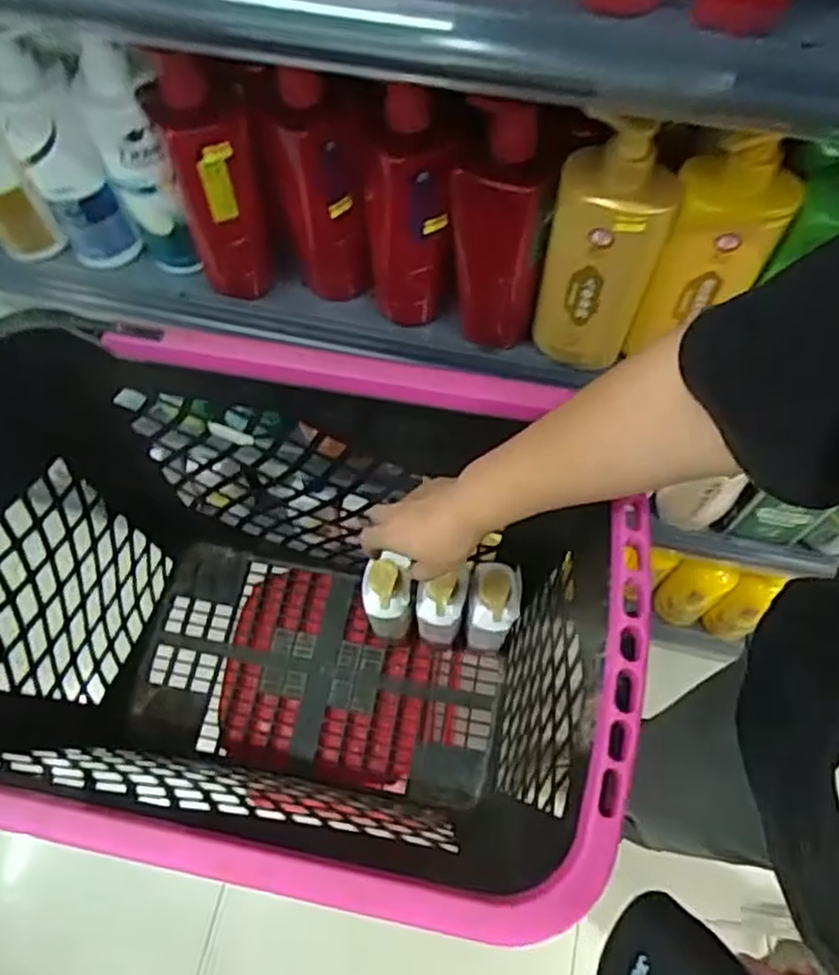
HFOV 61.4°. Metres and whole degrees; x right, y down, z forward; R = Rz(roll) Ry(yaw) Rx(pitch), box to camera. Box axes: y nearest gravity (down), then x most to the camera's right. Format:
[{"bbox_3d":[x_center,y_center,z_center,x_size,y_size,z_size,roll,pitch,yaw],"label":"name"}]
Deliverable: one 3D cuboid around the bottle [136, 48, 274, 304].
[{"bbox_3d":[-0.174,-0.260,0.612,0.077,0.216,0.062,-22,69,-6],"label":"bottle"}]

